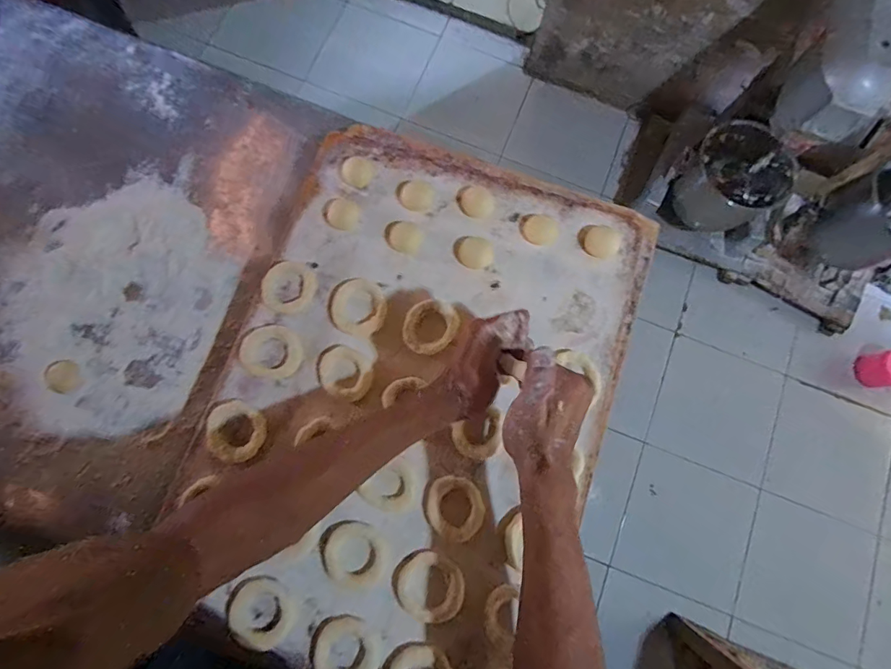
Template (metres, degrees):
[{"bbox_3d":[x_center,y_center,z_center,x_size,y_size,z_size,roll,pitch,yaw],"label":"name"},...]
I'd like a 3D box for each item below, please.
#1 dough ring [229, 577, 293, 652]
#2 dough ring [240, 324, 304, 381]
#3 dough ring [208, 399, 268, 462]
[{"bbox_3d":[-0.179,0.271,0.432,0.060,0.014,0.054,34,79,5],"label":"dough ring"},{"bbox_3d":[-0.192,0.019,0.486,0.065,0.009,0.059,22,78,2],"label":"dough ring"},{"bbox_3d":[-0.223,0.103,0.468,0.063,0.010,0.057,32,79,4],"label":"dough ring"}]

